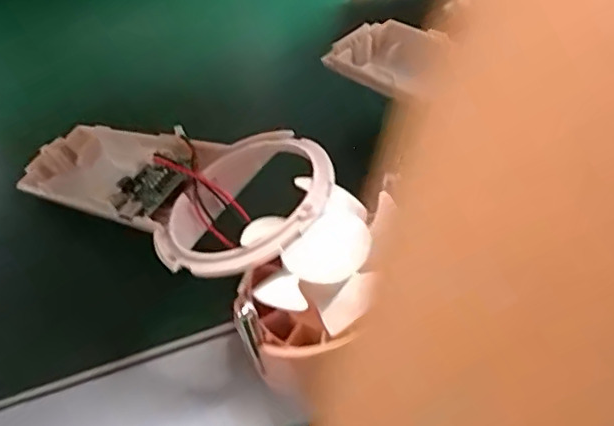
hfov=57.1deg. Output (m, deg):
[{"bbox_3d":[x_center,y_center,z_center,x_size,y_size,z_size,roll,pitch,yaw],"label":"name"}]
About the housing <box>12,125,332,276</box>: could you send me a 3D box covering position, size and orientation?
[{"bbox_3d":[-0.059,-0.013,0.223,0.170,0.020,0.058,15,47,44],"label":"housing"}]

